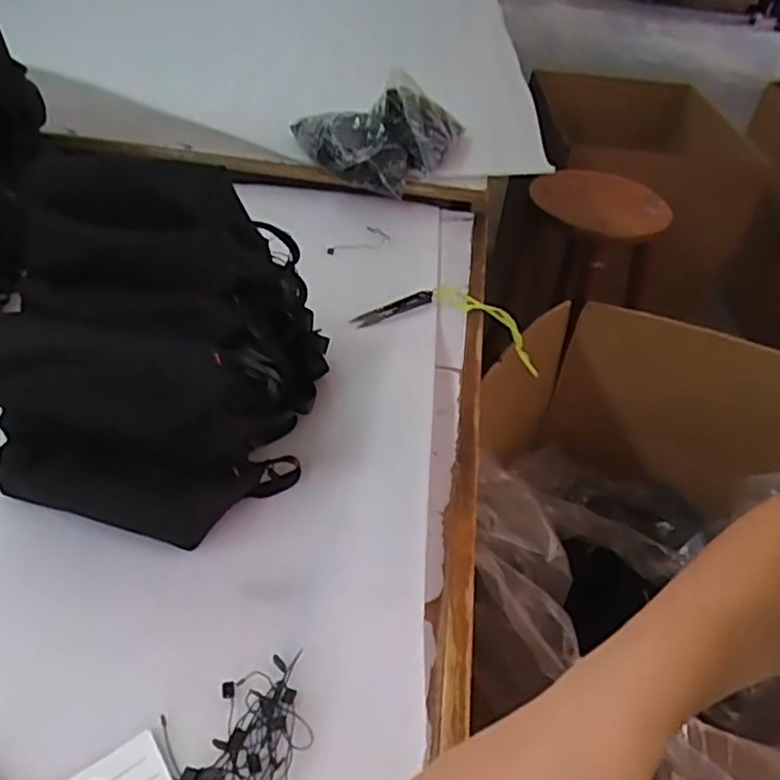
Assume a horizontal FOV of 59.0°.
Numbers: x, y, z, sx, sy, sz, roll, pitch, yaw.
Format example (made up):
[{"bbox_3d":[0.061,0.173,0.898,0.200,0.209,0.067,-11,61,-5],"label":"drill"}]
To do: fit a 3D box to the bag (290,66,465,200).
[{"bbox_3d":[-0.018,-0.327,0.880,0.218,0.102,0.110,7,40,-1],"label":"bag"}]

